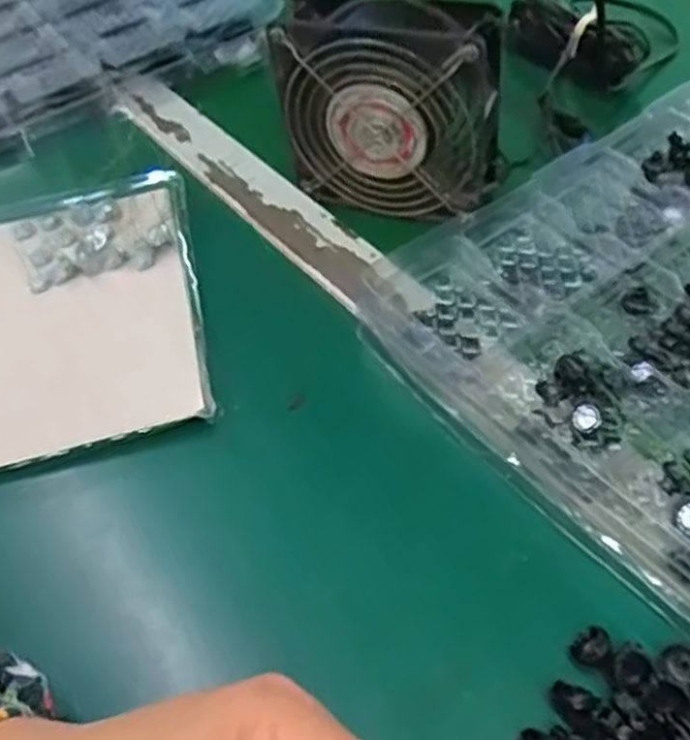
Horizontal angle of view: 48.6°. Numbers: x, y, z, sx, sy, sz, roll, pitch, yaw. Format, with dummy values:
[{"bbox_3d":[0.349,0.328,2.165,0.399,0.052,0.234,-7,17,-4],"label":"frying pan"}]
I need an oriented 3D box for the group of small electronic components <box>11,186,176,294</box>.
[{"bbox_3d":[-0.148,-0.078,0.456,0.091,0.017,0.069,-14,49,-7],"label":"group of small electronic components"}]

